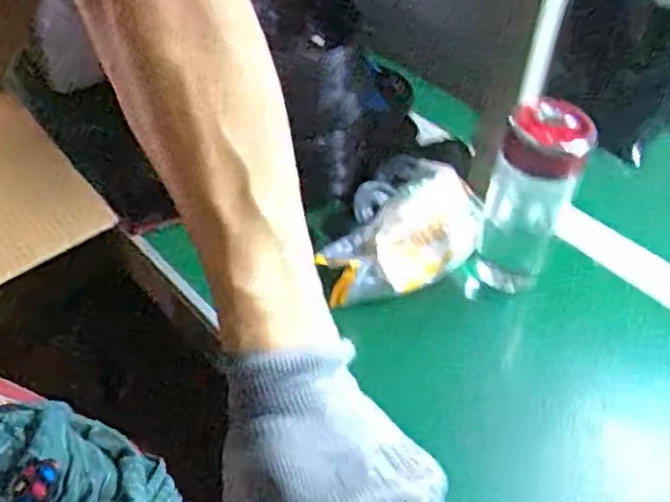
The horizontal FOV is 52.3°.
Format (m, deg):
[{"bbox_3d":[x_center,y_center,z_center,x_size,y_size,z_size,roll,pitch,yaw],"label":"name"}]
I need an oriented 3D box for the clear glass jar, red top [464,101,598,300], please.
[{"bbox_3d":[0.167,-0.044,0.608,0.068,0.178,0.070,0,45,-3],"label":"clear glass jar, red top"}]

